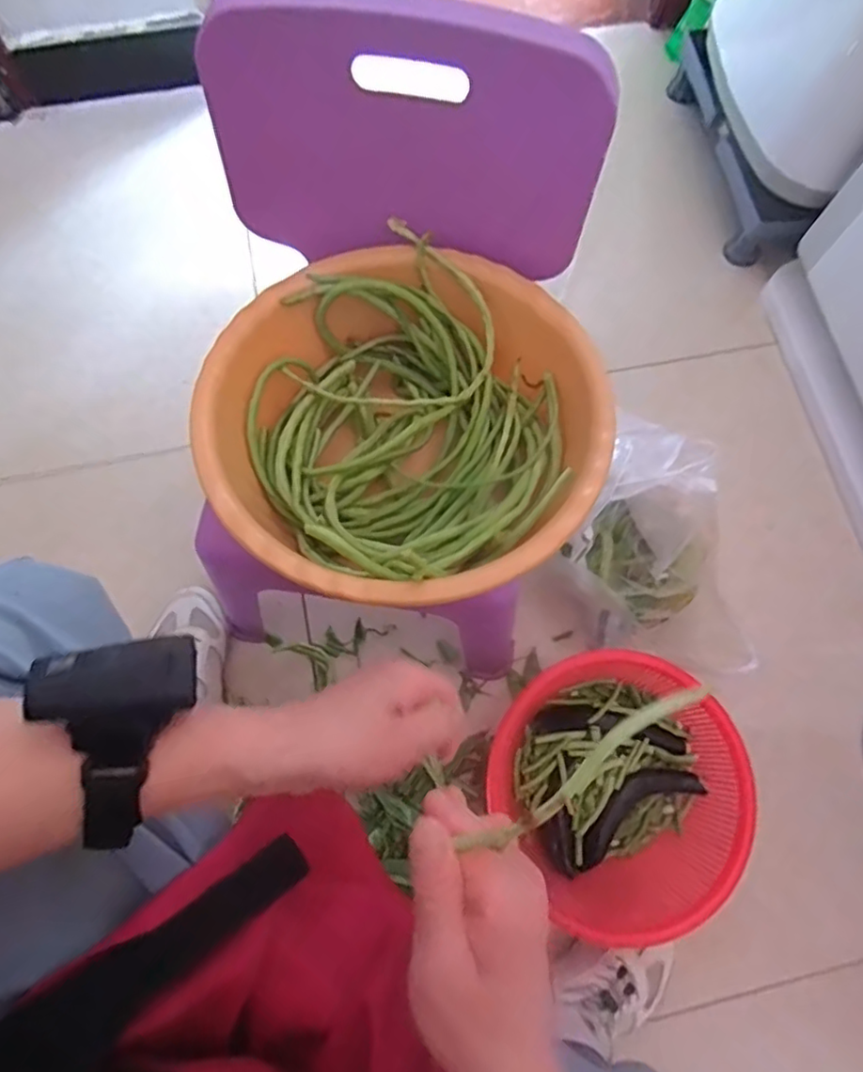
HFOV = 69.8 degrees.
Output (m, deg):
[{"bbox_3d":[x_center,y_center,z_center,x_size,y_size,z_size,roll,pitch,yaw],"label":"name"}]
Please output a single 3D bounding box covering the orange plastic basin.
[{"bbox_3d":[-0.019,-0.086,0.493,0.284,0.110,0.290,0,74,-1],"label":"orange plastic basin"}]

